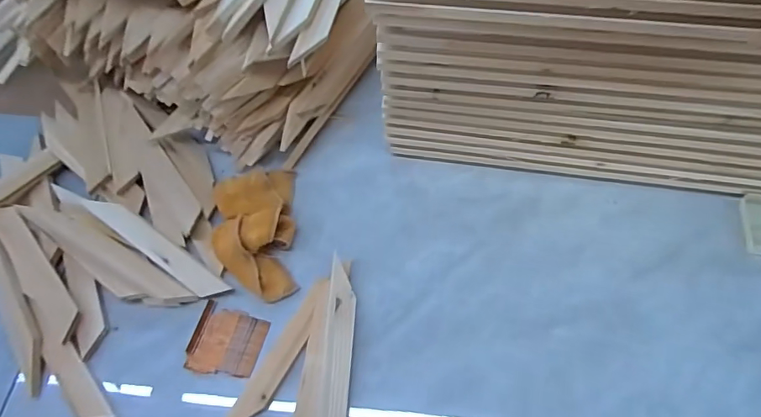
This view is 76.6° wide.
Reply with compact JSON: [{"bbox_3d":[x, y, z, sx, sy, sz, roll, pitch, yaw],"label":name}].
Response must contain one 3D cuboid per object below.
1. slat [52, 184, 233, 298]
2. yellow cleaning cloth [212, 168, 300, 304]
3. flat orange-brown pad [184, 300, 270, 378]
[{"bbox_3d":[-0.273,0.029,0.541,0.249,0.007,0.032,28,67,17],"label":"slat"},{"bbox_3d":[-0.140,0.021,0.531,0.087,0.037,0.152,-7,62,0],"label":"yellow cleaning cloth"},{"bbox_3d":[-0.159,0.138,0.497,0.073,0.008,0.067,13,63,10],"label":"flat orange-brown pad"}]

